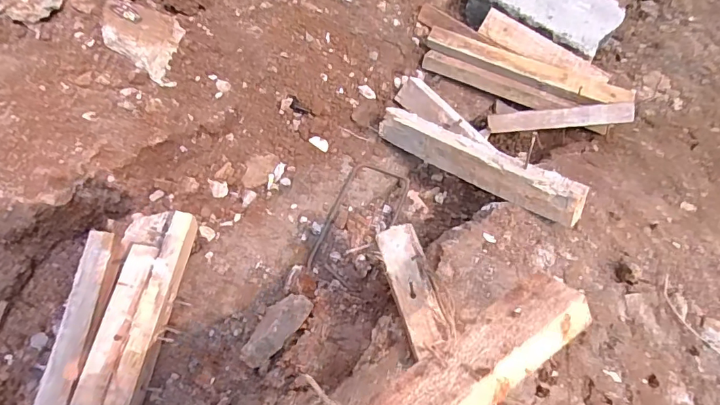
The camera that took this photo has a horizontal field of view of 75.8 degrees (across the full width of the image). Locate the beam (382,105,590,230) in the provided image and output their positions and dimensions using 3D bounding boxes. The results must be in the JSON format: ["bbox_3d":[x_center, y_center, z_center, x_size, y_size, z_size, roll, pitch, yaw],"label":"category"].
[{"bbox_3d":[0.183,-0.073,0.781,0.051,0.067,0.394,-41,49,-22],"label":"beam"}]

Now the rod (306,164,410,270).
[{"bbox_3d":[0.003,0.032,0.830,0.115,0.016,0.240,21,62,8],"label":"rod"}]

